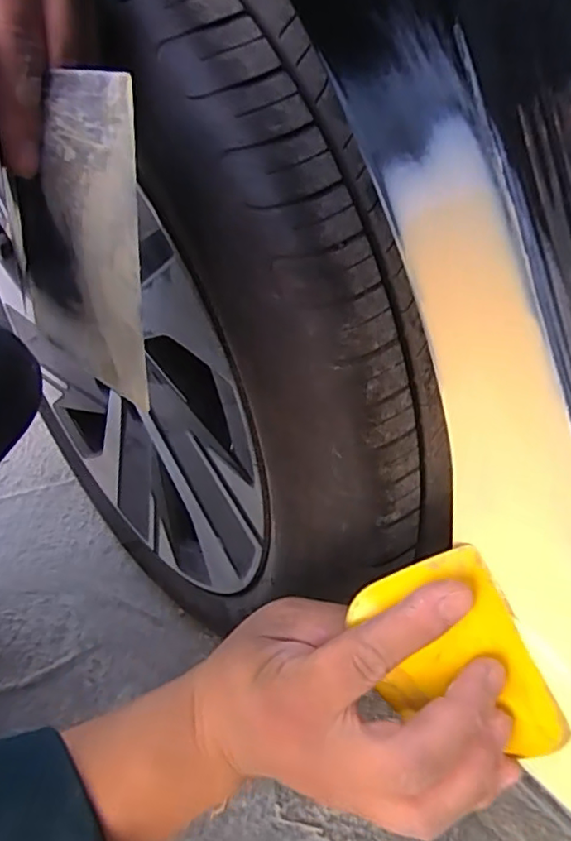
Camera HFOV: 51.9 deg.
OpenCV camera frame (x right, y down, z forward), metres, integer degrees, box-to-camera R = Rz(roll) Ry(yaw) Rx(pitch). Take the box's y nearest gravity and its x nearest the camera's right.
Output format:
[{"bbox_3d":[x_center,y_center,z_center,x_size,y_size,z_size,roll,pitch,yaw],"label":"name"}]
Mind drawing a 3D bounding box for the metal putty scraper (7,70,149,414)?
[{"bbox_3d":[-0.097,-0.080,0.275,0.071,0.139,0.004,15,29,22],"label":"metal putty scraper"}]

